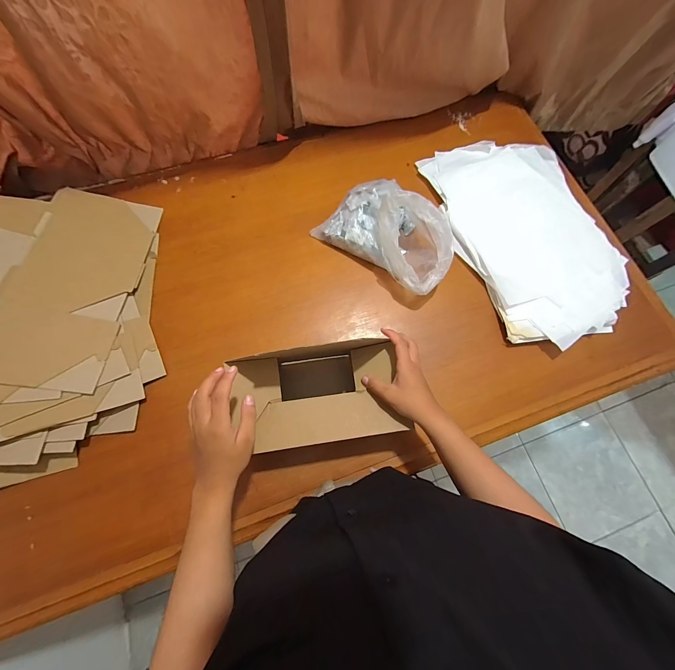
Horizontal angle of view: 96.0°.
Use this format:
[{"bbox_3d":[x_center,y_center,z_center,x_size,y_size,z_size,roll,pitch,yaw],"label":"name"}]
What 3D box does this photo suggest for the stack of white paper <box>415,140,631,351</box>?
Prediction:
[{"bbox_3d":[0.408,-0.230,0.653,0.317,0.032,0.498,-14,74,-6],"label":"stack of white paper"}]

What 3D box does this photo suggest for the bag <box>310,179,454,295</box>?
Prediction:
[{"bbox_3d":[0.100,-0.202,0.590,0.270,0.116,0.139,37,76,9],"label":"bag"}]

